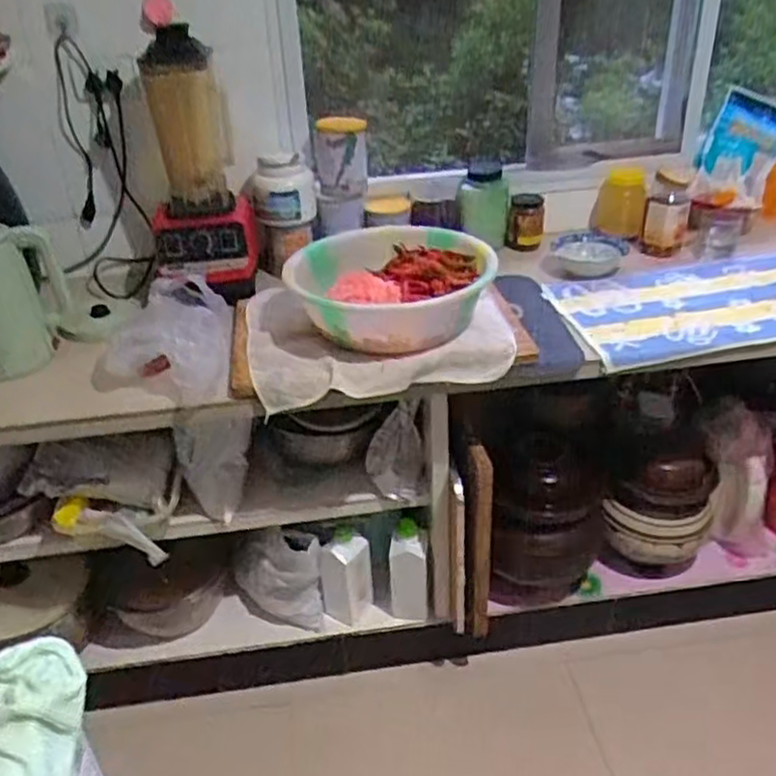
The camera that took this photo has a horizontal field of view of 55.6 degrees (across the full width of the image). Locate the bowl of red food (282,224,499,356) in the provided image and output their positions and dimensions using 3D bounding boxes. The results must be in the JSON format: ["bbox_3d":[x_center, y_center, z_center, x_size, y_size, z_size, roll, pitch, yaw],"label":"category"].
[{"bbox_3d":[0.004,-0.160,1.279,0.331,0.140,0.316,12,34,24],"label":"bowl of red food"}]

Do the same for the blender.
[{"bbox_3d":[-0.342,-0.369,1.319,0.185,0.461,0.163,-9,31,-10],"label":"blender"}]

